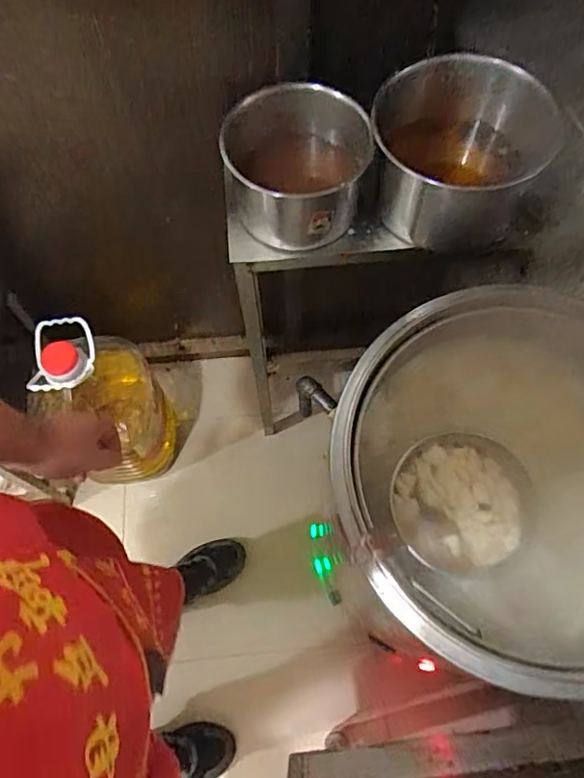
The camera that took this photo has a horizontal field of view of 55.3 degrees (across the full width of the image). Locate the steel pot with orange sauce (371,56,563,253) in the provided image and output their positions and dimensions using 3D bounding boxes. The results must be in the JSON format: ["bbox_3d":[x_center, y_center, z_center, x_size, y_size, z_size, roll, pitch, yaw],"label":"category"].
[{"bbox_3d":[0.219,-0.319,0.775,0.223,0.168,0.190,17,68,8],"label":"steel pot with orange sauce"}]

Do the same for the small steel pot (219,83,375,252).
[{"bbox_3d":[0.007,-0.307,0.767,0.185,0.138,0.185,0,67,1],"label":"small steel pot"}]

